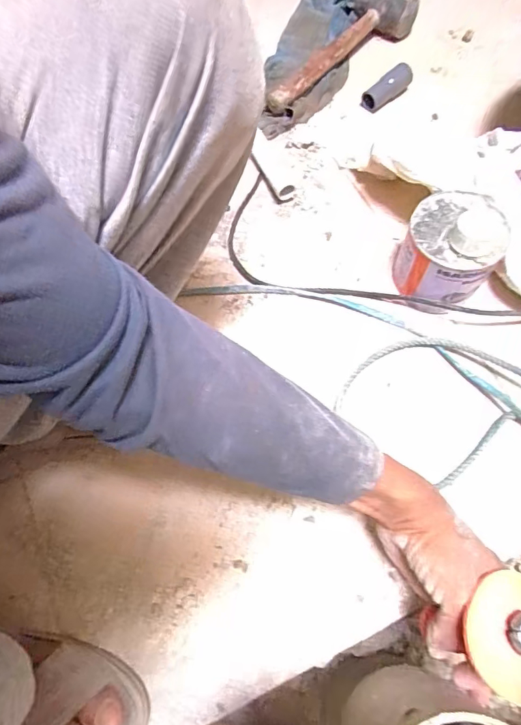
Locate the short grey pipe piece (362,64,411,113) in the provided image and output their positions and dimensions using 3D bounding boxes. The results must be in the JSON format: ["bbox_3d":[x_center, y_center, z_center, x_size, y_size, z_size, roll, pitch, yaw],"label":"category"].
[{"bbox_3d":[0.181,-0.389,0.659,0.078,0.028,0.028,-38,71,-14],"label":"short grey pipe piece"}]

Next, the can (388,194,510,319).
[{"bbox_3d":[0.202,-0.121,0.505,0.095,0.106,0.097,-1,66,2],"label":"can"}]

